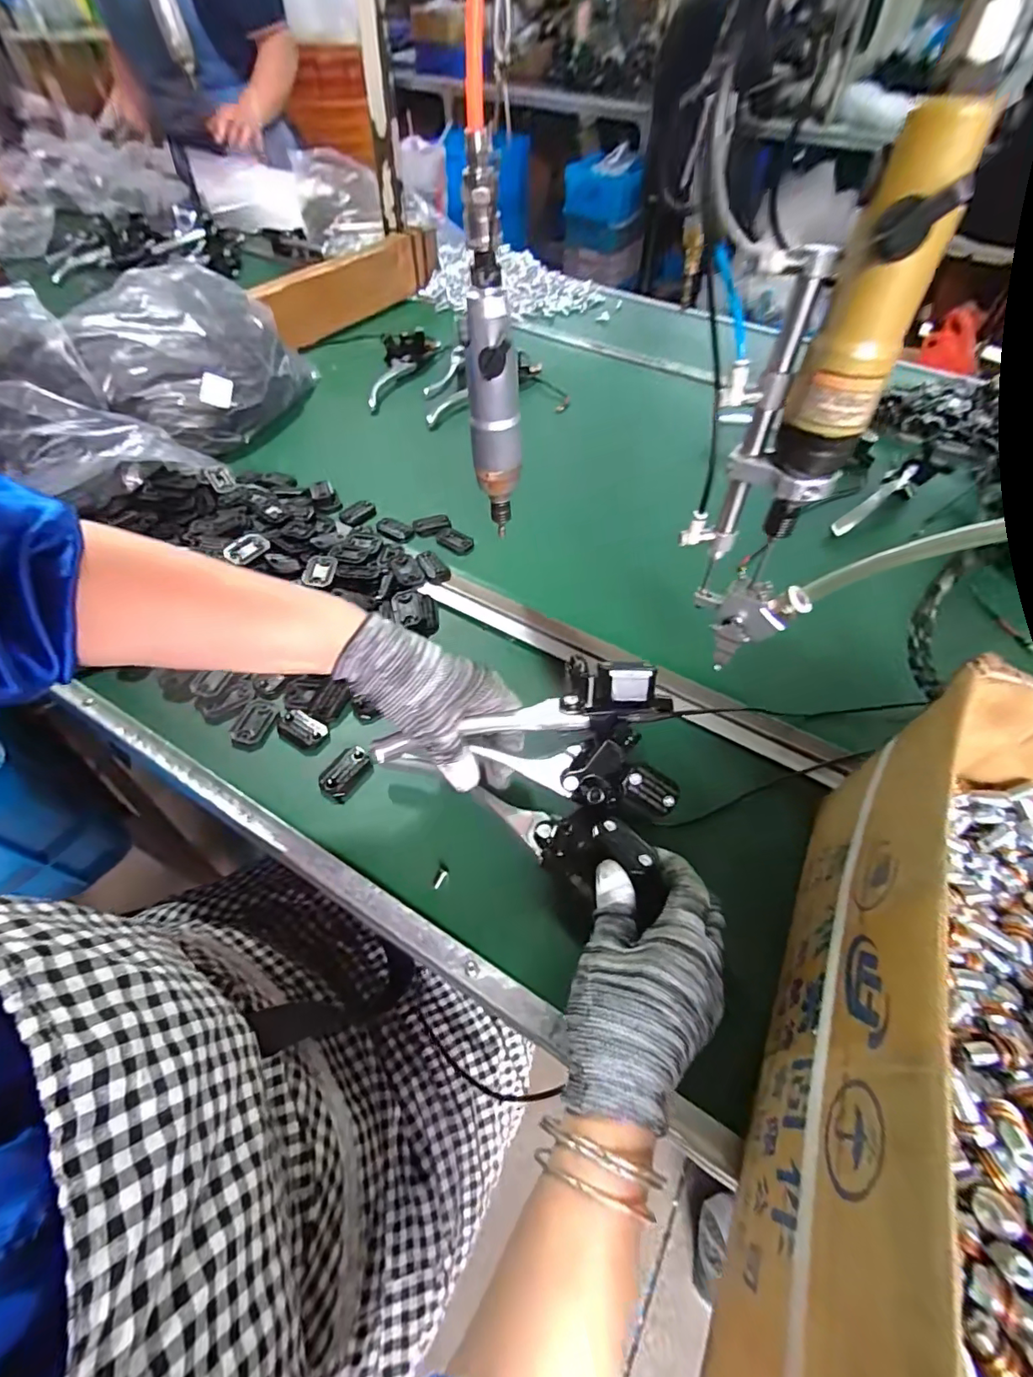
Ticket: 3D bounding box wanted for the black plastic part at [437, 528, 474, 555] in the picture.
[{"bbox_3d":[-0.068,-0.163,0.583,0.040,0.014,0.021,30,59,18],"label":"black plastic part"}]

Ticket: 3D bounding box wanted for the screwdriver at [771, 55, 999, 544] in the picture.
[{"bbox_3d":[0.160,-0.157,0.252,0.041,0.171,0.032,27,58,16],"label":"screwdriver"}]

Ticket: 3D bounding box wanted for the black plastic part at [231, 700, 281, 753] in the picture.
[{"bbox_3d":[-0.217,0.030,0.436,0.030,0.006,0.046,15,55,8],"label":"black plastic part"}]

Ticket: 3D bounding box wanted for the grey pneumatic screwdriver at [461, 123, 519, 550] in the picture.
[{"bbox_3d":[-0.016,-0.230,0.390,0.038,0.238,0.038,-2,55,-4],"label":"grey pneumatic screwdriver"}]

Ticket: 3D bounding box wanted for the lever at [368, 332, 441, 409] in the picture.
[{"bbox_3d":[-0.195,-0.501,0.808,0.062,0.028,0.219,16,56,9],"label":"lever"}]

